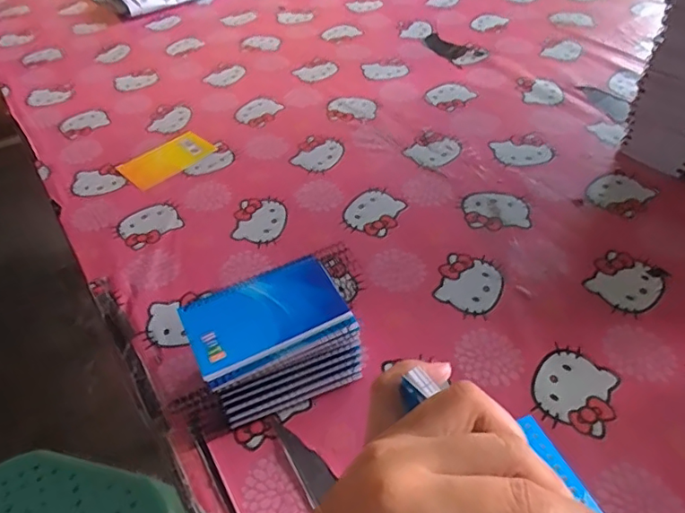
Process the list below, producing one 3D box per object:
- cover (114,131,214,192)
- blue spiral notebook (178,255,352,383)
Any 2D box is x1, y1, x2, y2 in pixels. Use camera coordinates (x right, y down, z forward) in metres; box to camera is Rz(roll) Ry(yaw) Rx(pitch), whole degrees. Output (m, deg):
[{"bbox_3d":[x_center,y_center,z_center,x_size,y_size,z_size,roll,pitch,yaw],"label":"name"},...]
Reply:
[{"bbox_3d":[-0.263,-0.147,0.822,0.128,0.008,0.081,-36,53,-27],"label":"cover"},{"bbox_3d":[-0.068,0.048,0.471,0.130,0.009,0.081,-23,48,-16],"label":"blue spiral notebook"}]

